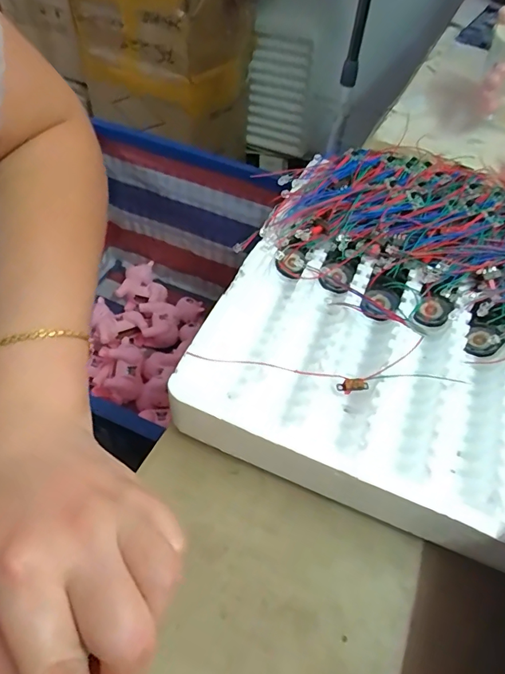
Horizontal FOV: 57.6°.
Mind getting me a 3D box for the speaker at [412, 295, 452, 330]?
[{"bbox_3d":[0.120,-0.016,0.305,0.019,0.024,0.009,29,55,18],"label":"speaker"}]

